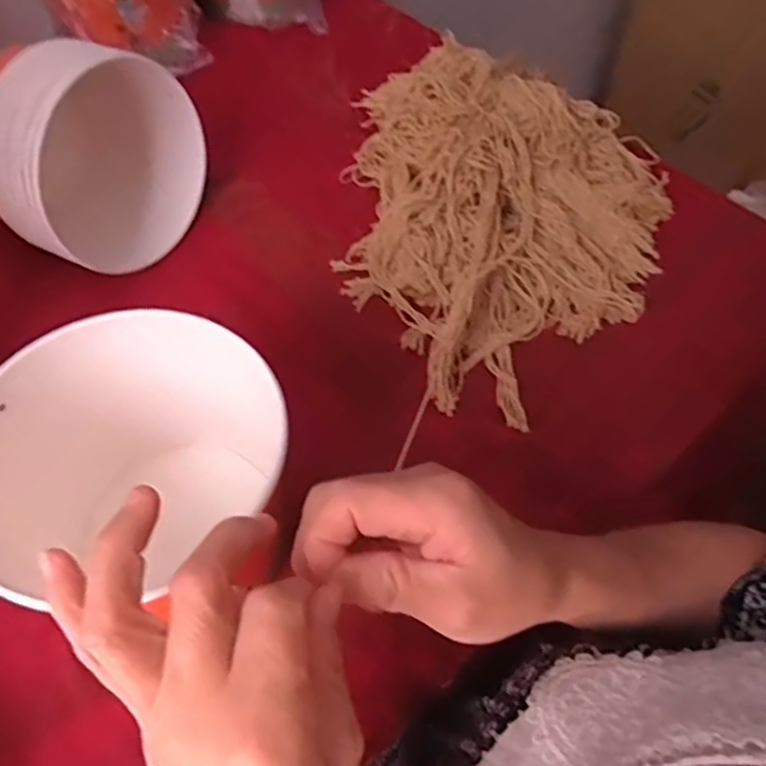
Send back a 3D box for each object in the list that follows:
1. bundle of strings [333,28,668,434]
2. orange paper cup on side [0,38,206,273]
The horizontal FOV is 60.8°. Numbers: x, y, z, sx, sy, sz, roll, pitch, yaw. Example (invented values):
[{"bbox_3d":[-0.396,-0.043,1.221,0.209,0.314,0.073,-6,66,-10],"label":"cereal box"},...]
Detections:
[{"bbox_3d":[0.082,-0.153,0.548,0.300,0.082,0.330,25,60,14],"label":"bundle of strings"},{"bbox_3d":[-0.263,-0.196,0.526,0.196,0.144,0.161,26,61,15],"label":"orange paper cup on side"}]

